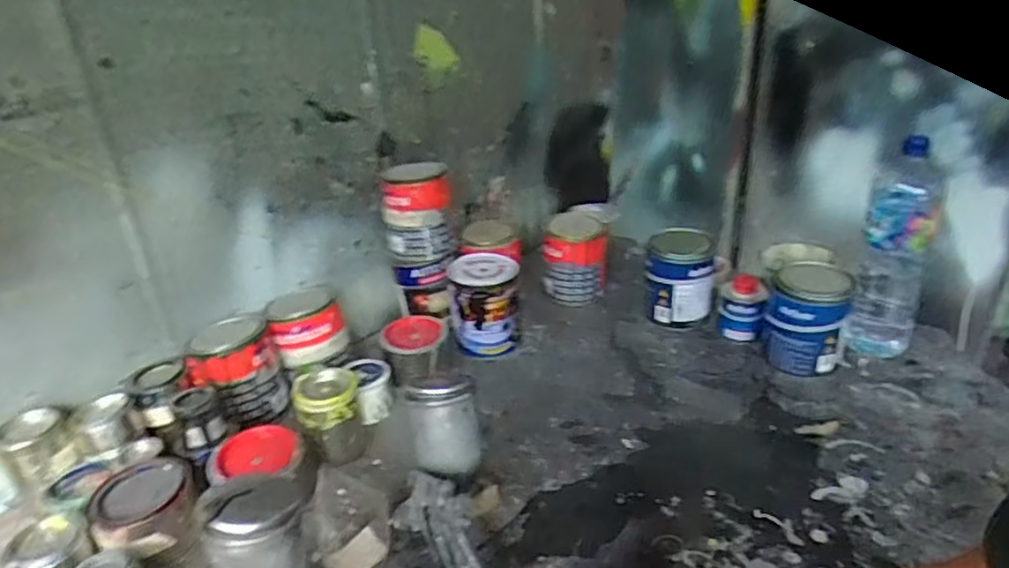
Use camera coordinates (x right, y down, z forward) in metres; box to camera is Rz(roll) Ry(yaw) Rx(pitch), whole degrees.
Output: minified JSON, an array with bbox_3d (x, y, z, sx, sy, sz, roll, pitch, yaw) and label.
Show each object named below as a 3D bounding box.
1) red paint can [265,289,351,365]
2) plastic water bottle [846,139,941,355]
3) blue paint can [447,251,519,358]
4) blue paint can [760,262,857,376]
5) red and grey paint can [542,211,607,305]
[{"bbox_3d":[-0.294,0.060,0.952,0.103,0.076,0.112,-3,27,2],"label":"red paint can"},{"bbox_3d":[0.527,-0.026,0.871,0.084,0.305,0.089,12,31,29],"label":"plastic water bottle"},{"bbox_3d":[-0.031,0.034,1.013,0.108,0.141,0.103,-6,27,-3],"label":"blue paint can"},{"bbox_3d":[0.429,0.051,0.919,0.105,0.140,0.109,7,29,20],"label":"blue paint can"},{"bbox_3d":[0.127,-0.043,1.135,0.110,0.145,0.103,-1,27,7],"label":"red and grey paint can"}]

